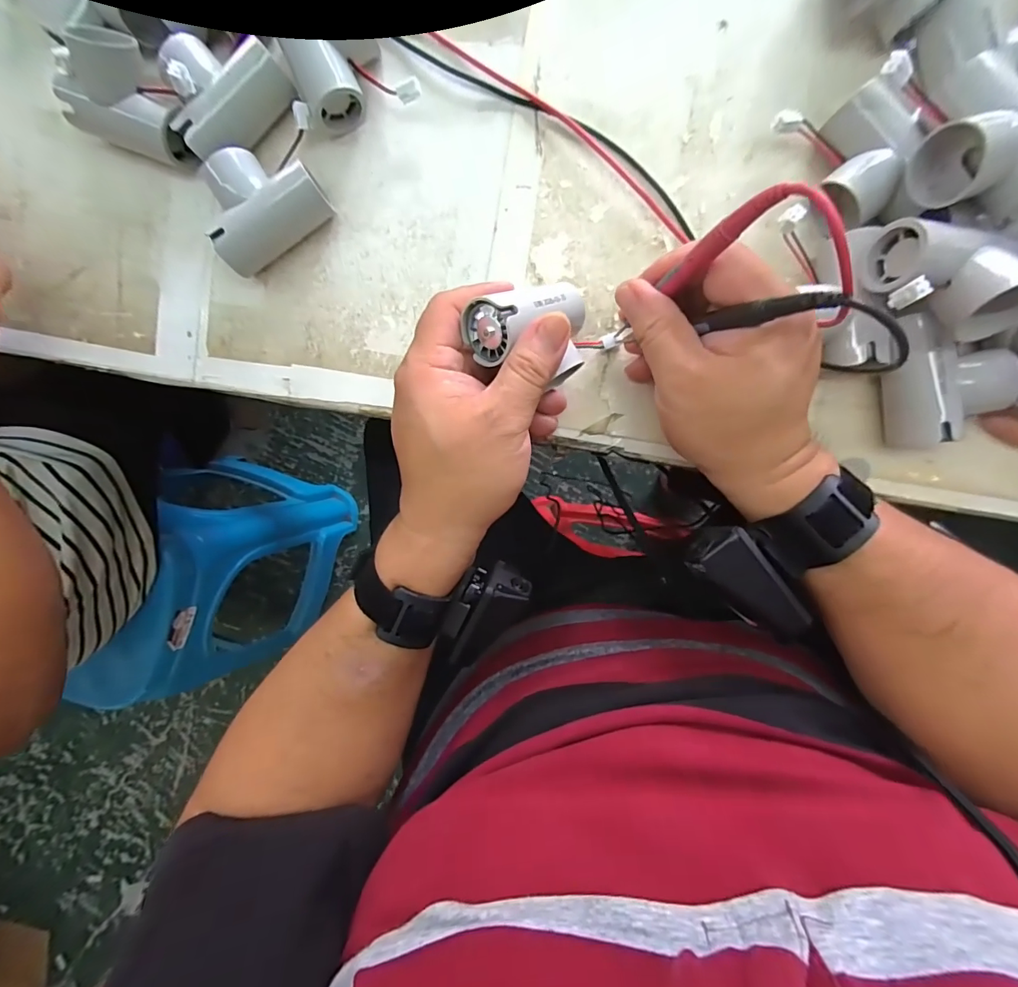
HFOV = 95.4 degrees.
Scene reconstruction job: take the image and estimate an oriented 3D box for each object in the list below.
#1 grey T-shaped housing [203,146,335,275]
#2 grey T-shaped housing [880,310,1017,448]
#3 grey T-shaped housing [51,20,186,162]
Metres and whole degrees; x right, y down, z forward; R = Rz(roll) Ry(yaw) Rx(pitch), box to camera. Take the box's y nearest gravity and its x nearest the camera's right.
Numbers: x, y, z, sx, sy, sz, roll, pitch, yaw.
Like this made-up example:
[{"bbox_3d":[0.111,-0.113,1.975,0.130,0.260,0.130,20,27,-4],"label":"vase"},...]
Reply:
[{"bbox_3d":[-0.159,-0.186,0.295,0.073,0.031,0.057,-35,91,6],"label":"grey T-shaped housing"},{"bbox_3d":[0.248,-0.067,0.267,0.052,0.035,0.071,-11,93,5],"label":"grey T-shaped housing"},{"bbox_3d":[-0.236,-0.246,0.285,0.076,0.047,0.057,23,96,3],"label":"grey T-shaped housing"}]

